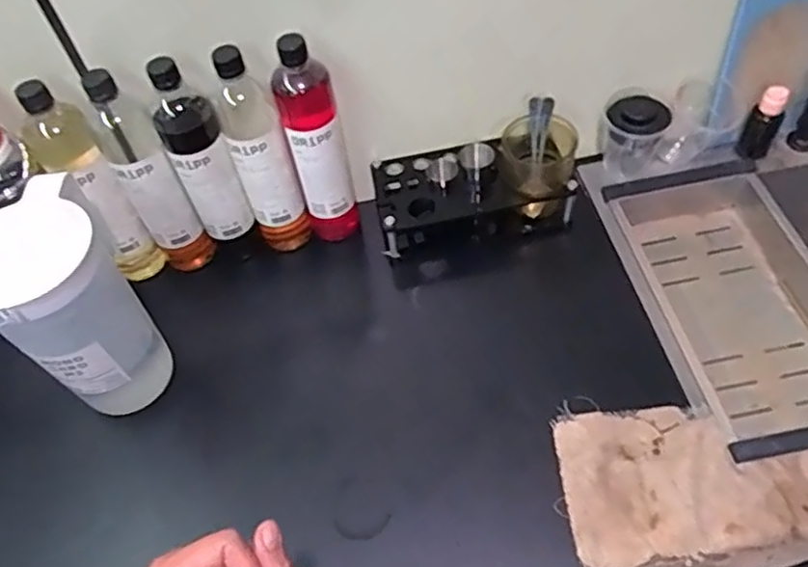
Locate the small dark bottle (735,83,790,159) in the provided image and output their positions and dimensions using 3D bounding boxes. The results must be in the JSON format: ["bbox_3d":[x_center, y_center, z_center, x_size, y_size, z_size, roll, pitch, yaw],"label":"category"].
[{"bbox_3d":[0.485,-0.217,0.879,0.043,0.108,0.053,28,61,24],"label":"small dark bottle"}]

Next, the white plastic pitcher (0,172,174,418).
[{"bbox_3d":[-0.335,0.034,0.678,0.119,0.249,0.143,-30,56,-16],"label":"white plastic pitcher"}]

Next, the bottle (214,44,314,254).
[{"bbox_3d":[-0.170,-0.150,0.786,0.061,0.291,0.067,-17,54,-7],"label":"bottle"}]

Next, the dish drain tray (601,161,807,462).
[{"bbox_3d":[0.406,0.022,0.795,0.227,0.060,0.393,-10,53,-2],"label":"dish drain tray"}]

